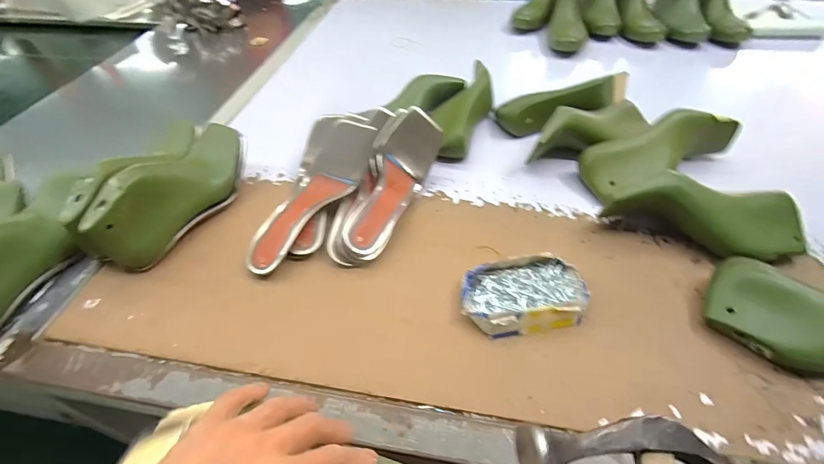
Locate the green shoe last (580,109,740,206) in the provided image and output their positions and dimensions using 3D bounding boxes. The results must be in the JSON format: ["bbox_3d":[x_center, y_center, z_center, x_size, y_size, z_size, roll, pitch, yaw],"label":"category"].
[{"bbox_3d":[0.357,-0.112,0.554,0.221,0.071,0.075,-17,49,-14],"label":"green shoe last"}]

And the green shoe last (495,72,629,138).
[{"bbox_3d":[0.254,-0.213,0.651,0.217,0.075,0.071,-7,47,-5],"label":"green shoe last"}]

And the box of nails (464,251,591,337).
[{"bbox_3d":[0.122,0.069,0.426,0.132,0.033,0.082,-6,47,-4],"label":"box of nails"}]

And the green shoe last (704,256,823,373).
[{"bbox_3d":[0.410,0.092,0.354,0.229,0.069,0.086,22,52,21],"label":"green shoe last"}]

